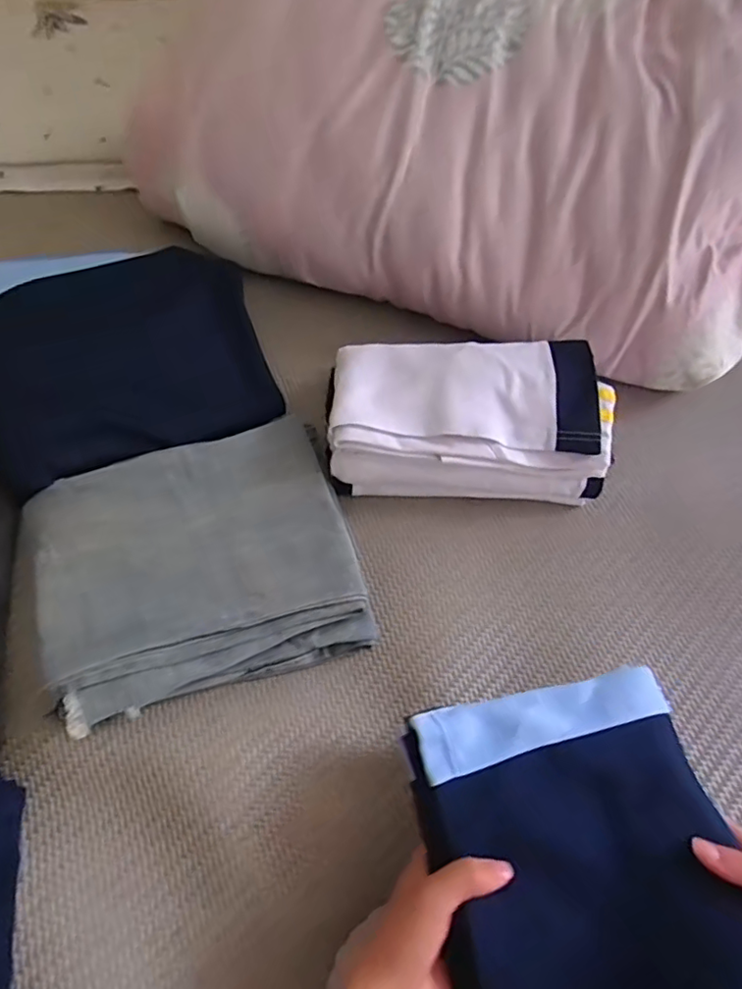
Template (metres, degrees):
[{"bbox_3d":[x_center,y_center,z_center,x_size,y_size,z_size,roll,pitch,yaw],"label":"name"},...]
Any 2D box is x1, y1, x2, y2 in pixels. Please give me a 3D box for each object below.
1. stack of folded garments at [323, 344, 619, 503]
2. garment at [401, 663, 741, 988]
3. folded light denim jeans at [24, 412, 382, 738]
[{"bbox_3d":[0.088,-0.071,0.565,0.251,0.091,0.132,1,60,-3],"label":"stack of folded garments"},{"bbox_3d":[0.135,0.235,0.360,0.188,0.049,0.234,-9,61,-8],"label":"garment"},{"bbox_3d":[-0.142,0.056,0.504,0.253,0.050,0.217,-17,63,-12],"label":"folded light denim jeans"}]

